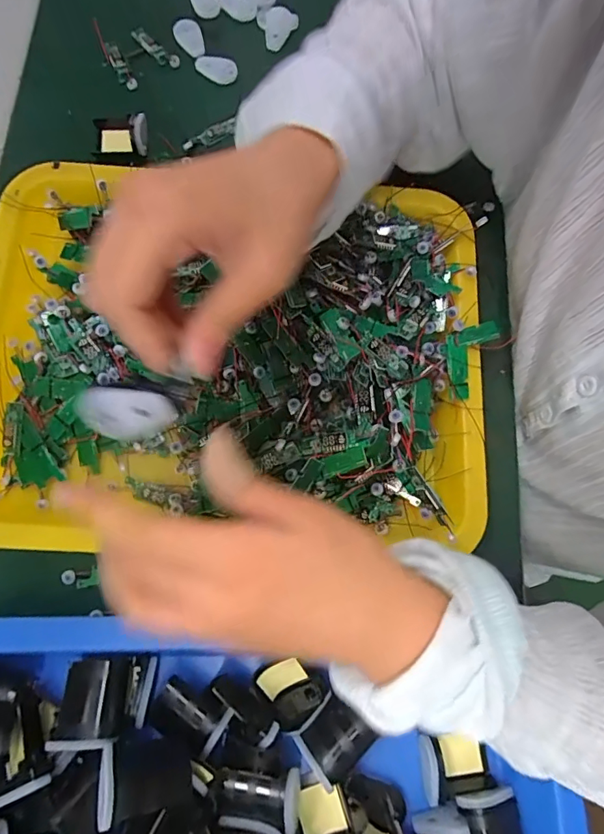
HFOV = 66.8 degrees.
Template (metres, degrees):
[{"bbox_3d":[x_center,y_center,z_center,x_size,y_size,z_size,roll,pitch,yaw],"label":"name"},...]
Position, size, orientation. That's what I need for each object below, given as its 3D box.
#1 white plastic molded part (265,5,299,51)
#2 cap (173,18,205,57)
[{"bbox_3d":[-0.018,-0.339,0.401,0.028,0.008,0.040,3,75,-2],"label":"white plastic molded part"},{"bbox_3d":[-0.096,-0.322,0.388,0.023,0.010,0.034,-13,77,-2],"label":"cap"}]

